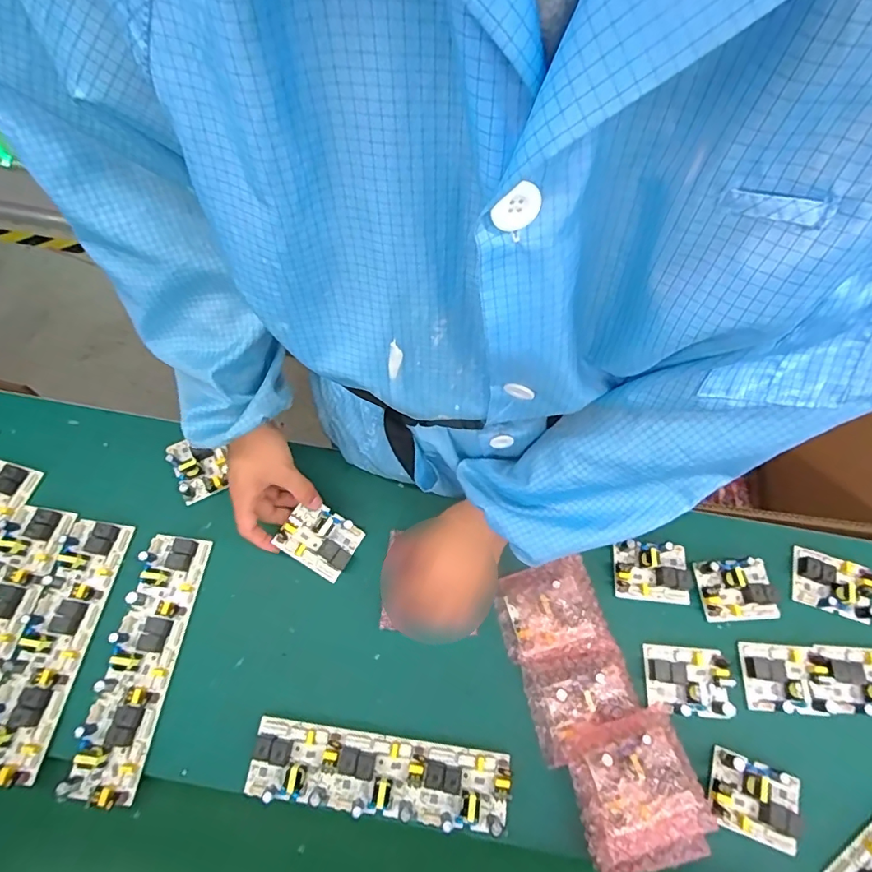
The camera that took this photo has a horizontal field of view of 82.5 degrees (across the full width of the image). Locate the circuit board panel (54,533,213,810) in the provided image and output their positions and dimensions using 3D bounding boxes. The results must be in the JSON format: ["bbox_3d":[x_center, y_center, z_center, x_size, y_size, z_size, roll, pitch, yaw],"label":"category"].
[{"bbox_3d":[-0.295,0.217,0.490,0.068,0.023,0.238,9,67,2],"label":"circuit board panel"}]

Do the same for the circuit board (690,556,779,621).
[{"bbox_3d":[0.328,0.166,0.538,0.080,0.023,0.061,-2,67,-3],"label":"circuit board"}]

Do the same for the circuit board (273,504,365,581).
[{"bbox_3d":[-0.123,0.111,0.533,0.080,0.019,0.063,39,71,-16],"label":"circuit board"}]

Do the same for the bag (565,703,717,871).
[{"bbox_3d":[0.179,0.317,0.439,0.103,0.035,0.113,-15,69,-8],"label":"bag"}]

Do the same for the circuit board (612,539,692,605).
[{"bbox_3d":[0.237,0.149,0.547,0.080,0.028,0.059,5,67,0],"label":"circuit board"}]

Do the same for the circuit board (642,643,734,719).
[{"bbox_3d":[0.255,0.246,0.502,0.079,0.029,0.062,6,67,1],"label":"circuit board"}]

